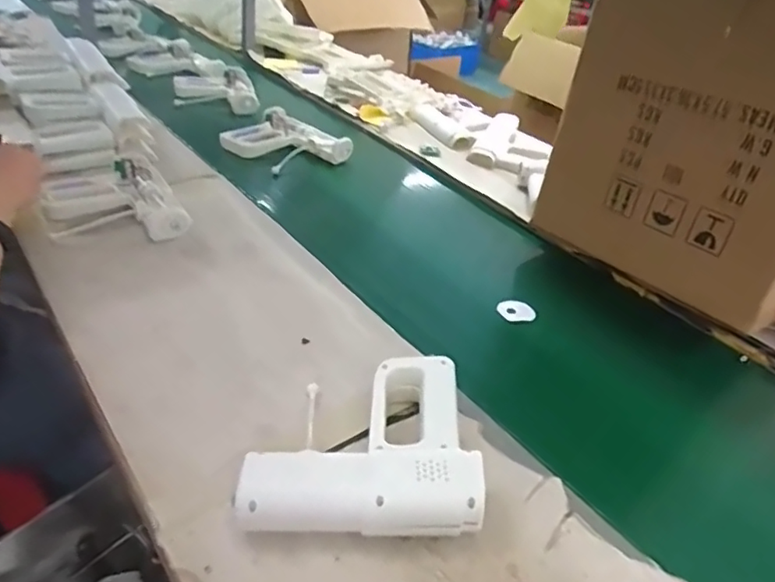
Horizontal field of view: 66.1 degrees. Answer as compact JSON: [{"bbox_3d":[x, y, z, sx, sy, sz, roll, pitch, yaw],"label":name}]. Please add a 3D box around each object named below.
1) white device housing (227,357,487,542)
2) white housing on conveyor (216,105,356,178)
[{"bbox_3d":[-0.025,0.145,0.572,0.208,0.065,0.181,2,35,-3],"label":"white device housing"},{"bbox_3d":[-0.208,-0.314,1.289,0.266,0.063,0.231,20,37,19],"label":"white housing on conveyor"}]

